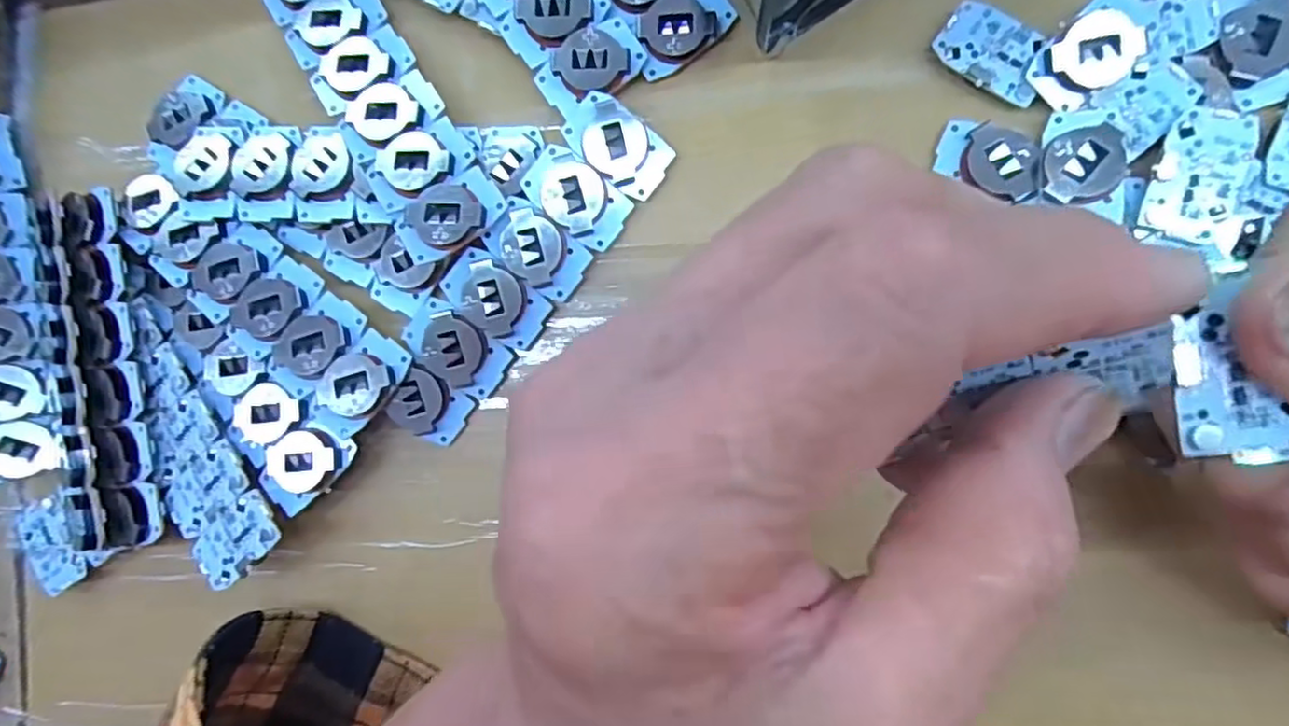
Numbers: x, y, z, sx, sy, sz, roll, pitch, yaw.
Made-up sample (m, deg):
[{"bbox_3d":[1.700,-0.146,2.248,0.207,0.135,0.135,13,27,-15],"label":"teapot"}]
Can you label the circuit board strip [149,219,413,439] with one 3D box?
[{"bbox_3d":[-0.107,-0.016,0.192,0.087,0.005,0.028,38,83,11],"label":"circuit board strip"}]

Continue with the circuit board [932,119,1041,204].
[{"bbox_3d":[0.088,-0.052,0.168,0.025,0.004,0.017,20,93,8],"label":"circuit board"}]

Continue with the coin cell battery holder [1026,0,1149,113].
[{"bbox_3d":[0.111,-0.076,0.163,0.027,0.006,0.018,-42,85,7],"label":"coin cell battery holder"}]

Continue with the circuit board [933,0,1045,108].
[{"bbox_3d":[0.089,-0.079,0.168,0.028,0.004,0.018,39,96,7],"label":"circuit board"}]

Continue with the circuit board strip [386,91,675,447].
[{"bbox_3d":[-0.035,-0.026,0.185,0.029,0.006,0.104,40,96,6],"label":"circuit board strip"}]

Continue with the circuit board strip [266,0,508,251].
[{"bbox_3d":[-0.076,-0.077,0.189,0.028,0.005,0.105,-32,78,-5],"label":"circuit board strip"}]

